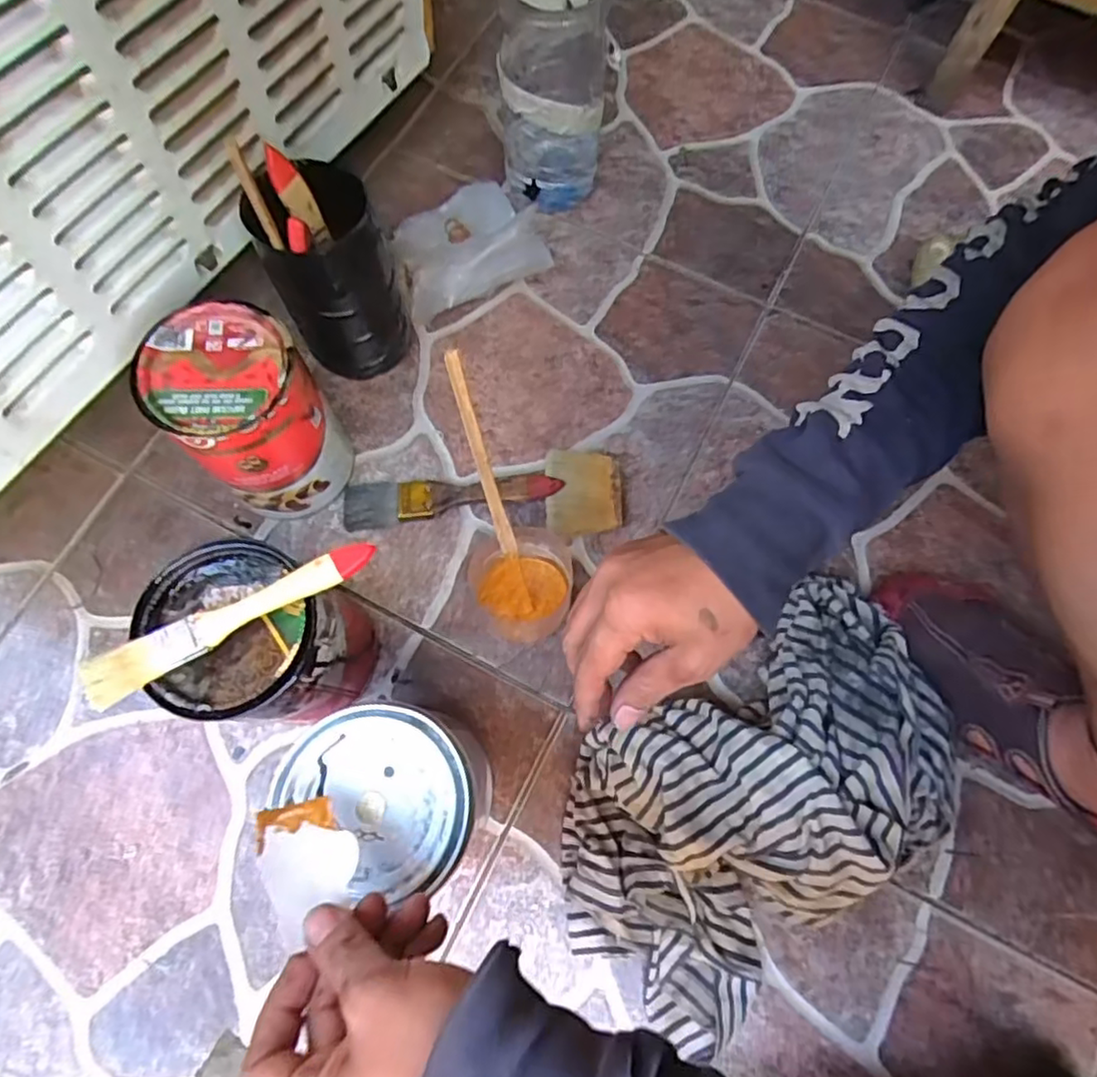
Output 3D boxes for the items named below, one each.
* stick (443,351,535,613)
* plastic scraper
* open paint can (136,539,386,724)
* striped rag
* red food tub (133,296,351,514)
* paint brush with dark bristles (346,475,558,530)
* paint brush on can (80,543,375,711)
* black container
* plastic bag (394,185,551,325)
[{"bbox_3d":[-0.032,-0.022,0.397,0.009,0.193,0.007,-20,42,-6],"label":"stick"},{"bbox_3d":[-0.110,0.149,0.302,0.040,0.005,0.061,-11,41,-31],"label":"plastic scraper"},{"bbox_3d":[-0.170,0.069,0.420,0.095,0.139,0.087,0,72,0],"label":"open paint can"},{"bbox_3d":[0.141,0.164,0.428,0.288,0.071,0.179,-40,76,-12],"label":"striped rag"},{"bbox_3d":[-0.204,-0.082,0.470,0.091,0.140,0.093,0,72,0],"label":"red food tub"},{"bbox_3d":[-0.076,-0.035,0.517,0.168,0.019,0.038,-6,72,-2],"label":"paint brush with dark bristles"},{"bbox_3d":[-0.172,0.041,0.354,0.160,0.007,0.024,-27,72,-13],"label":"paint brush on can"},{"bbox_3d":[-0.158,-0.194,0.486,0.080,0.170,0.072,-20,73,-6],"label":"black container"},{"bbox_3d":[-0.072,-0.270,0.576,0.125,0.052,0.135,-15,72,-5],"label":"plastic bag"}]

